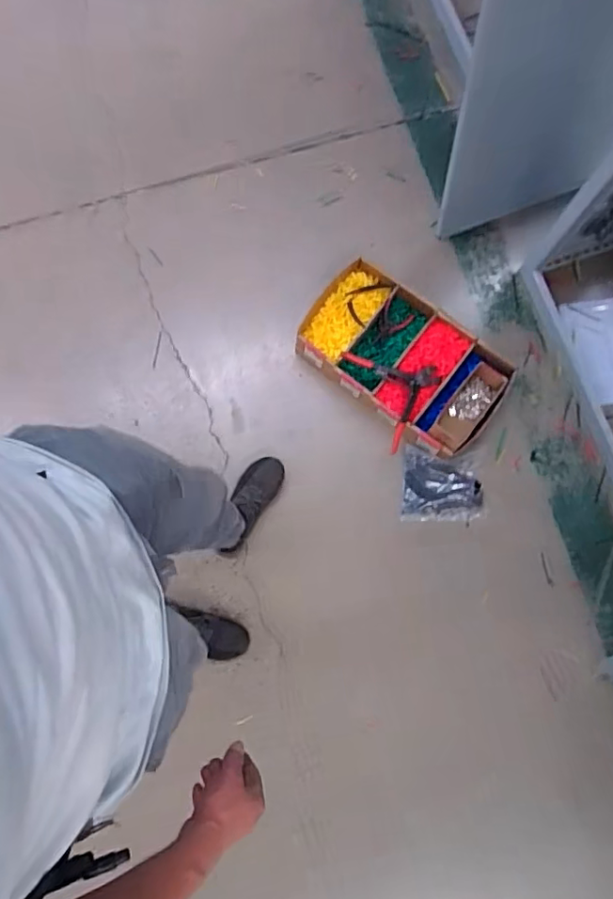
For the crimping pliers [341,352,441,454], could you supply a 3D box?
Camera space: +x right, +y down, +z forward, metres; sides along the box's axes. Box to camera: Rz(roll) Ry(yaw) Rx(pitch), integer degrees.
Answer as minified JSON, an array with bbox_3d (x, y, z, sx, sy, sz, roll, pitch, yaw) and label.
[{"bbox_3d":[0.238,-0.155,1.378,0.194,0.056,0.277,-26,82,-4],"label":"crimping pliers"}]

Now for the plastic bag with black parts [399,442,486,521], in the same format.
[{"bbox_3d":[0.348,0.091,1.429,0.204,0.022,0.181,-1,92,3],"label":"plastic bag with black parts"}]

